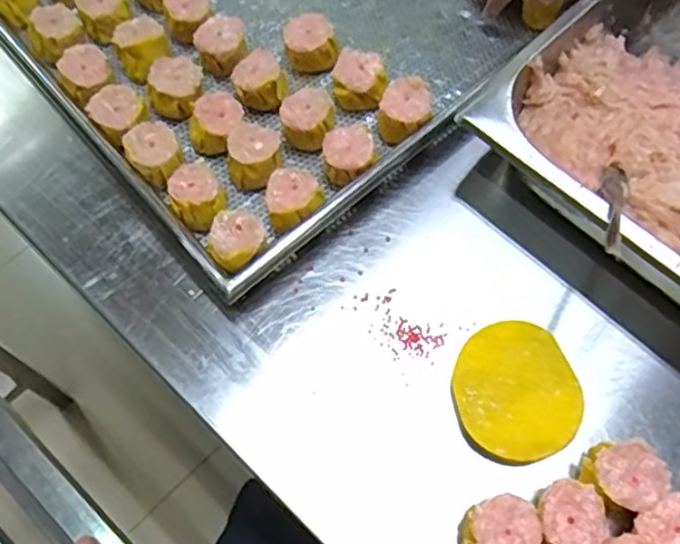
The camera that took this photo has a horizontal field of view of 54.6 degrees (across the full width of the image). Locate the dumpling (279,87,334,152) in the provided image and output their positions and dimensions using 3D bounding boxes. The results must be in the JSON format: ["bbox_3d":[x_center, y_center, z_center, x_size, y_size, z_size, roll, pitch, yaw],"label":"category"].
[{"bbox_3d":[-0.023,-0.107,0.465,0.035,0.030,0.040,-9,65,-4],"label":"dumpling"}]

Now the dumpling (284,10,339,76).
[{"bbox_3d":[-0.022,-0.173,0.502,0.037,0.034,0.039,-8,65,-3],"label":"dumpling"}]

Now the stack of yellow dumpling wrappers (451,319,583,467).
[{"bbox_3d":[0.103,0.072,0.394,0.074,0.021,0.080,-18,66,-8],"label":"stack of yellow dumpling wrappers"}]

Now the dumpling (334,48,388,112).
[{"bbox_3d":[0.015,-0.135,0.484,0.038,0.034,0.041,0,65,1],"label":"dumpling"}]

